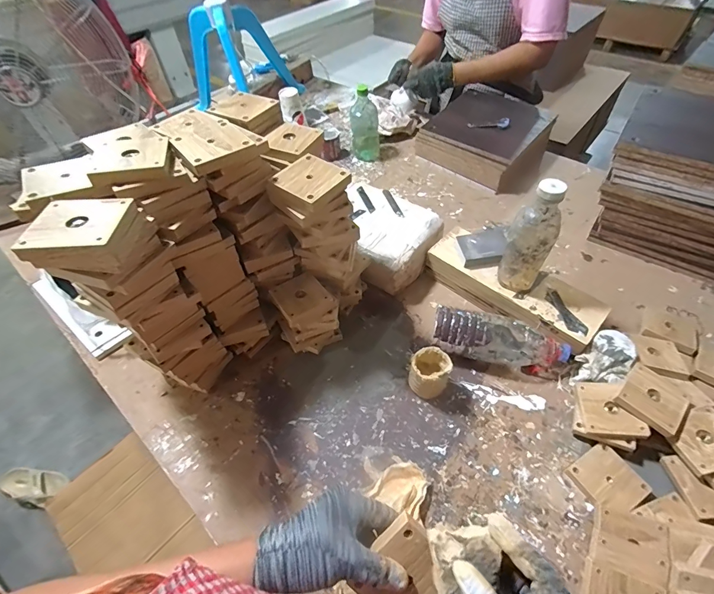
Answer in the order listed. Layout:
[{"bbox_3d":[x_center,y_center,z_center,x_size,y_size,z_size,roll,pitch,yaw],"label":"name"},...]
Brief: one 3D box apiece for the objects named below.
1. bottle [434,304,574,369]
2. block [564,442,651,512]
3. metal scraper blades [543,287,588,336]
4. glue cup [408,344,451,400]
[{"bbox_3d":[0.257,0.083,0.644,0.225,0.084,0.074,9,53,10],"label":"bottle"},{"bbox_3d":[0.372,0.274,0.525,0.084,0.017,0.081,-25,55,-16],"label":"block"},{"bbox_3d":[0.376,0.026,0.639,0.030,0.006,0.100,-17,53,-10],"label":"metal scraper blades"},{"bbox_3d":[0.125,0.133,0.610,0.065,0.077,0.066,-1,52,2],"label":"glue cup"}]

